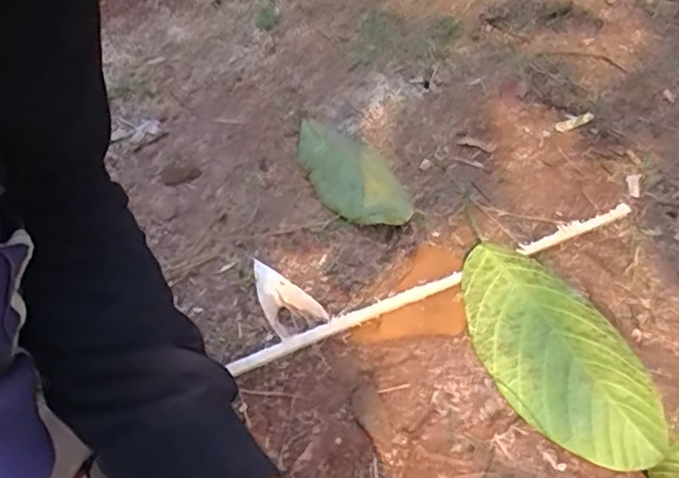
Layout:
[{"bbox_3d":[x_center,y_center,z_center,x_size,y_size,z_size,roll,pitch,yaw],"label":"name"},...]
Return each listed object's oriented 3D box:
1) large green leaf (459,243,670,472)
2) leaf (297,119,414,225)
[{"bbox_3d":[0.200,0.099,0.580,0.132,0.018,0.234,-20,57,-18],"label":"large green leaf"},{"bbox_3d":[0.012,-0.075,0.702,0.085,0.026,0.178,-18,57,-17],"label":"leaf"}]

